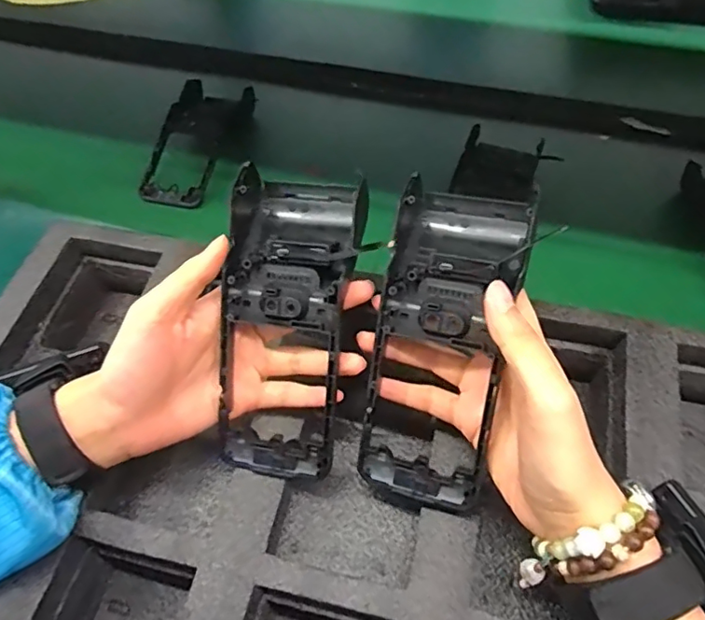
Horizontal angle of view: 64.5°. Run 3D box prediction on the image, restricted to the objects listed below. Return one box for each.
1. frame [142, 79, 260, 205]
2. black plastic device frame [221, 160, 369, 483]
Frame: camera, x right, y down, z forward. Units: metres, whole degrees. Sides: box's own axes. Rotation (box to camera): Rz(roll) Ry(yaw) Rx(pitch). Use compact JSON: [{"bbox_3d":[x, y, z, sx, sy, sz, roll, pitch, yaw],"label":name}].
[{"bbox_3d":[-0.177,-0.189,0.626,0.080,0.030,0.174,13,56,10],"label":"frame"},{"bbox_3d":[-0.037,0.009,0.333,0.082,0.046,0.182,3,87,5],"label":"black plastic device frame"}]

